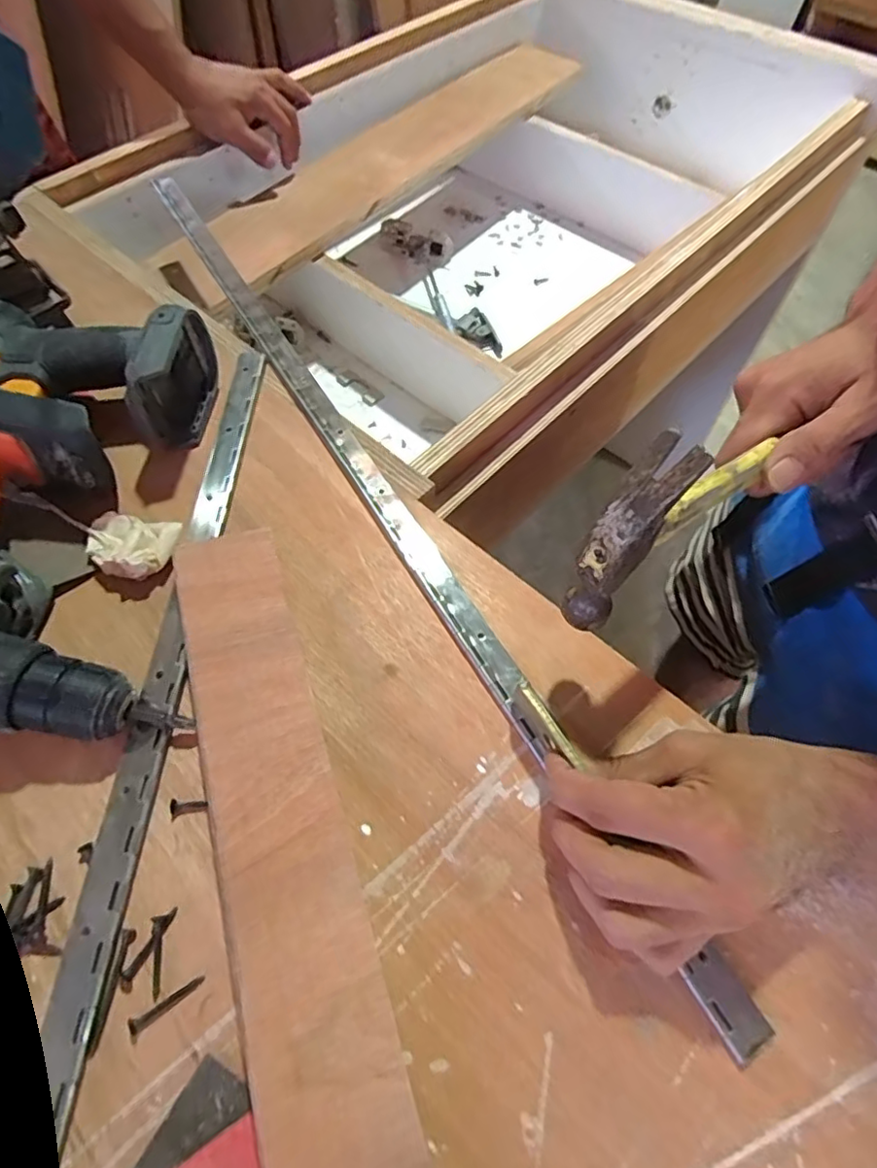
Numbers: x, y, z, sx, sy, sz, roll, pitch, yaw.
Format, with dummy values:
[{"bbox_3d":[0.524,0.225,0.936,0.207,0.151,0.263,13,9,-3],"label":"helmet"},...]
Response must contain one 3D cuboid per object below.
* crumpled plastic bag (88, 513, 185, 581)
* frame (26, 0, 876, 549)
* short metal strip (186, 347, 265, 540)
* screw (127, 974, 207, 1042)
[{"bbox_3d":[-0.202,-0.026,0.378,0.057,0.018,0.045,12,61,4],"label":"crumpled plastic bag"},{"bbox_3d":[0.103,-0.483,0.752,0.561,0.200,0.891,38,68,19],"label":"frame"},{"bbox_3d":[-0.152,-0.111,0.430,0.023,0.007,0.178,2,61,-1],"label":"short metal strip"},{"bbox_3d":[-0.124,0.192,0.265,0.035,0.004,0.009,-30,66,-18],"label":"screw"}]

